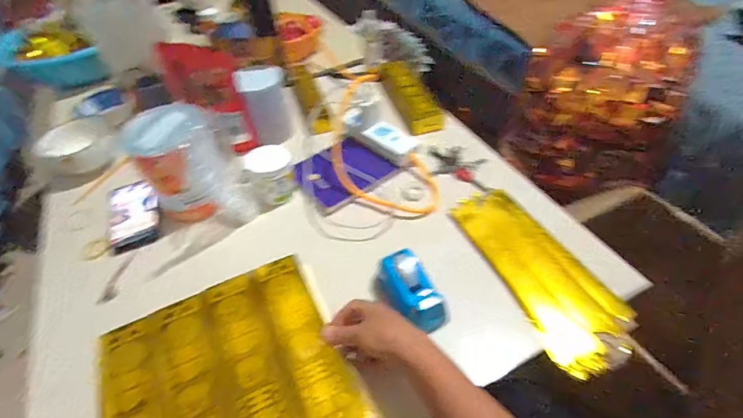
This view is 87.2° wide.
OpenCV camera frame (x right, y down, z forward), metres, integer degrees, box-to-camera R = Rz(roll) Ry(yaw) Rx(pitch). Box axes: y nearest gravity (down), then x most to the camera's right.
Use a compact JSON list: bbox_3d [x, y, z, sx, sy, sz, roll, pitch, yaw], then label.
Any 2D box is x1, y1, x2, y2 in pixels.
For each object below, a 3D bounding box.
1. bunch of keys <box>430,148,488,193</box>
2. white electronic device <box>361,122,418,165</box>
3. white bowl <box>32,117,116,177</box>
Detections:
[{"bbox_3d":[0.166,-0.084,0.734,0.120,0.013,0.089,17,52,20],"label":"bunch of keys"},{"bbox_3d":[0.037,-0.131,0.760,0.053,0.035,0.096,-37,55,-25],"label":"white electronic device"},{"bbox_3d":[-0.597,-0.126,0.792,0.133,0.049,0.145,-3,48,3],"label":"white bowl"}]

